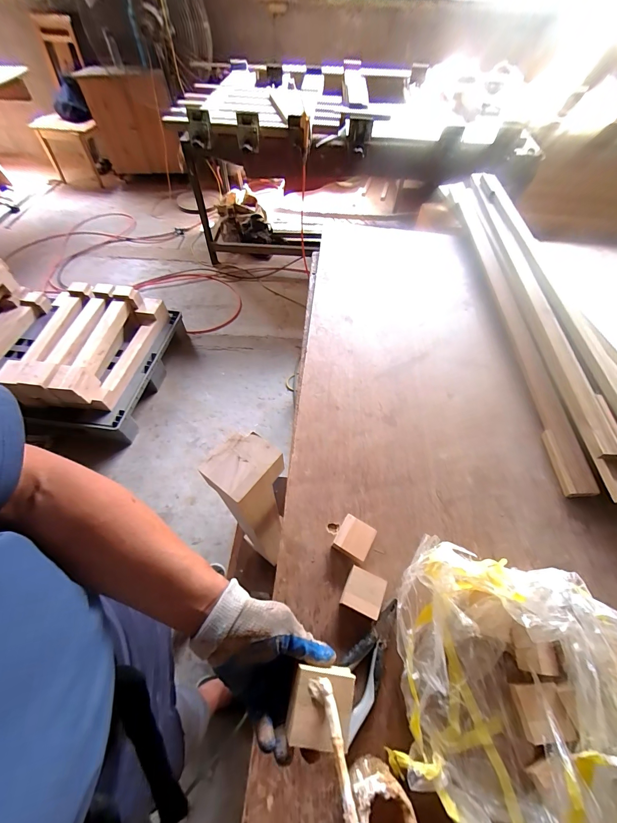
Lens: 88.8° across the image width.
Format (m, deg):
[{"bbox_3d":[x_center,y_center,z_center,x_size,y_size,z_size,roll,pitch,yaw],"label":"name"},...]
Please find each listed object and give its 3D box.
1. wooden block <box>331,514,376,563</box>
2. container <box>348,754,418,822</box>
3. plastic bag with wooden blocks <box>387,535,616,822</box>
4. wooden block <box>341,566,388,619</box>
[{"bbox_3d":[0.083,0.230,0.568,0.059,0.031,0.063,27,59,16],"label":"wooden block"},{"bbox_3d":[0.086,0.471,0.377,0.060,0.089,0.063,-12,57,-9],"label":"container"},{"bbox_3d":[0.307,0.380,0.428,0.364,0.120,0.329,16,57,9],"label":"plastic bag with wooden blocks"},{"bbox_3d":[0.090,0.301,0.524,0.060,0.028,0.061,21,58,12],"label":"wooden block"}]

